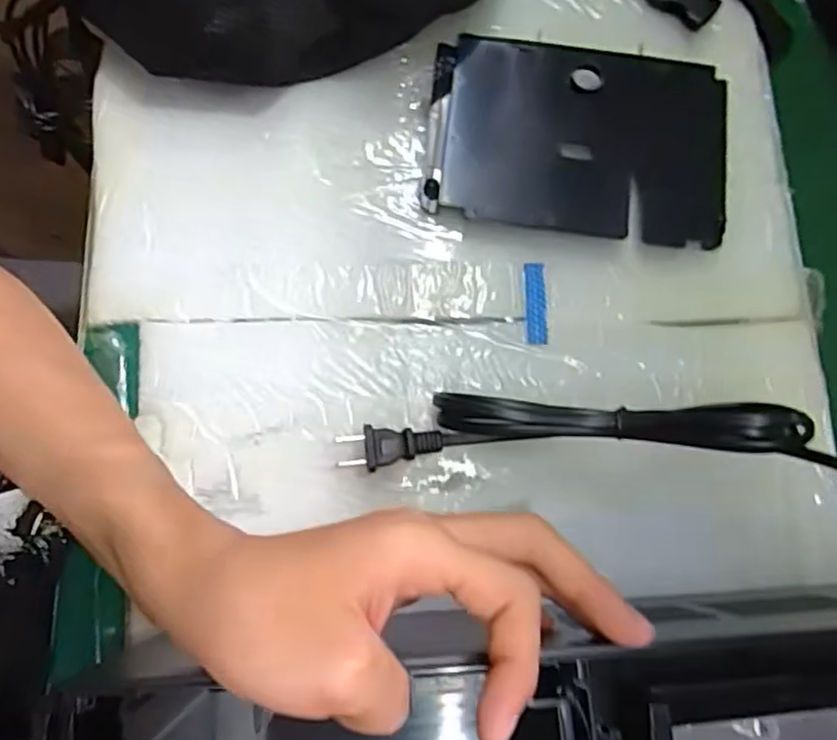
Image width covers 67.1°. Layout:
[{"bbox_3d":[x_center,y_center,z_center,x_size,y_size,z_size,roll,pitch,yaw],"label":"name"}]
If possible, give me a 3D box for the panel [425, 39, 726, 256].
[{"bbox_3d":[0.098,-0.140,0.384,0.182,0.015,0.119,8,77,-3],"label":"panel"}]

